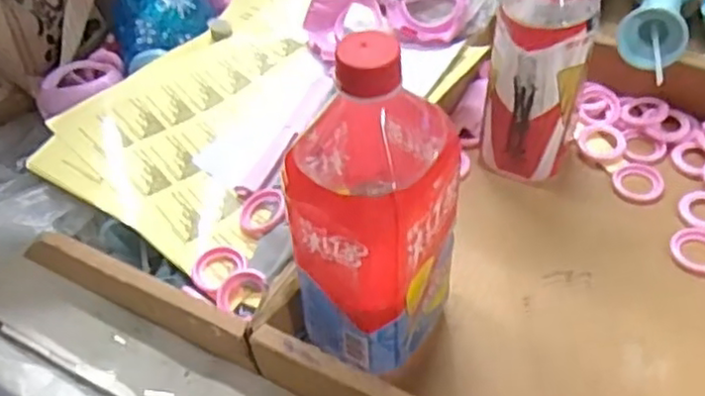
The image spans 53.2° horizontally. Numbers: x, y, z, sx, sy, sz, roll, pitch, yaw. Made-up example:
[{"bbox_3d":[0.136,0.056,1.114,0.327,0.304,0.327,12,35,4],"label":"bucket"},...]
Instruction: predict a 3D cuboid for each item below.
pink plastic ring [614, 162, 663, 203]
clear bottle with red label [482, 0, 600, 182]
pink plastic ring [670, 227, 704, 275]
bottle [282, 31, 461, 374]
[{"bbox_3d":[0.220,-0.013,0.539,0.037,0.004,0.036,-3,49,3],"label":"pink plastic ring"},{"bbox_3d":[0.134,-0.098,0.504,0.063,0.182,0.077,10,51,14],"label":"clear bottle with red label"},{"bbox_3d":[0.244,0.036,0.493,0.037,0.004,0.037,-3,49,3],"label":"pink plastic ring"},{"bbox_3d":[0.015,0.007,0.391,0.079,0.215,0.103,7,50,12],"label":"bottle"}]

